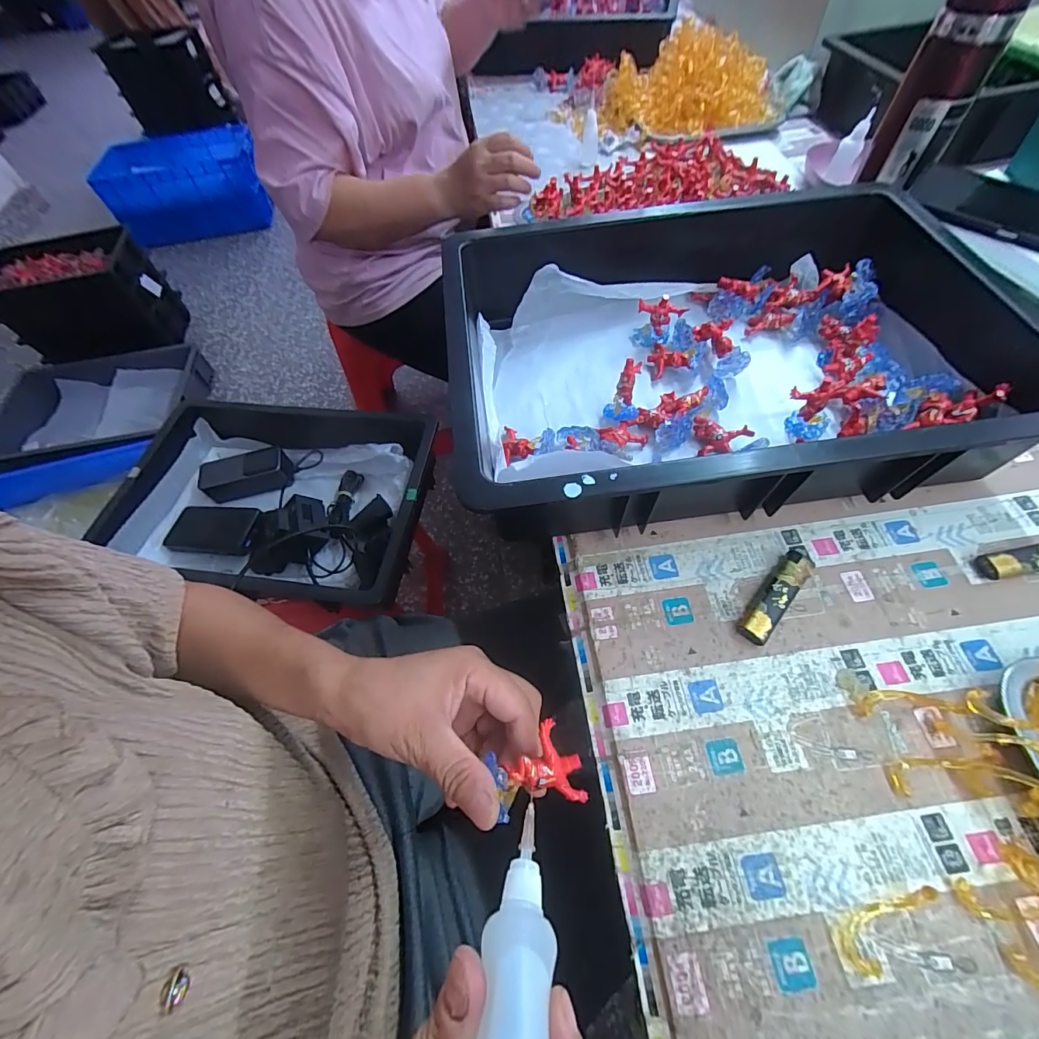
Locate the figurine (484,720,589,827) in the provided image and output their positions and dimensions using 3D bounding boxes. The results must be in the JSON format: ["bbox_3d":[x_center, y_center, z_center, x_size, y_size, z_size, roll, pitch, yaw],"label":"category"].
[{"bbox_3d":[0.009,0.138,0.244,0.049,0.023,0.041,-13,60,-4],"label":"figurine"}]

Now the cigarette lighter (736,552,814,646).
[{"bbox_3d":[0.186,0.056,0.321,0.020,0.015,0.077,37,69,23],"label":"cigarette lighter"}]

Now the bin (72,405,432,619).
[{"bbox_3d":[-0.375,-0.032,0.685,0.466,0.093,0.295,6,60,8],"label":"bin"}]

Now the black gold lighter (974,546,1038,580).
[{"bbox_3d":[0.383,0.029,0.325,0.084,0.013,0.019,-10,59,-2],"label":"black gold lighter"}]

